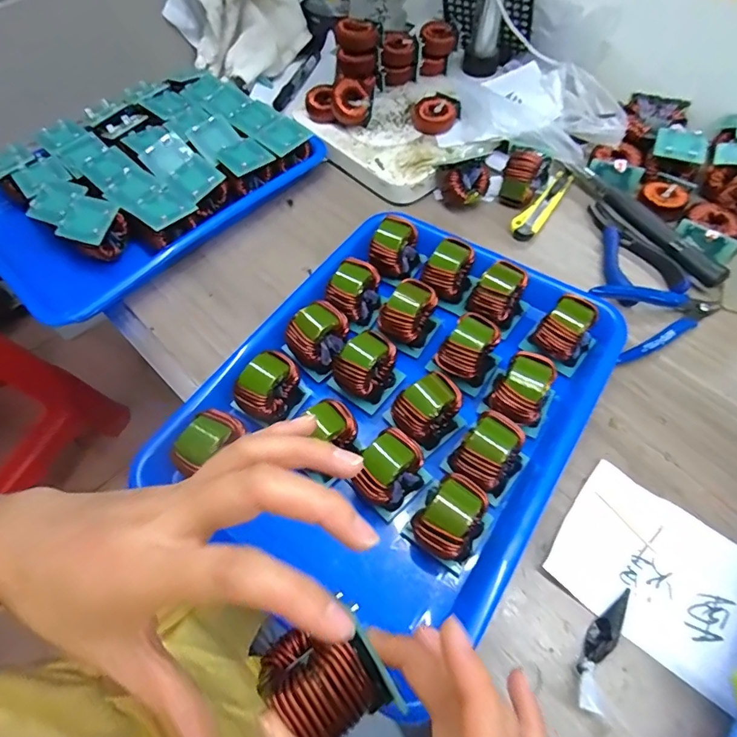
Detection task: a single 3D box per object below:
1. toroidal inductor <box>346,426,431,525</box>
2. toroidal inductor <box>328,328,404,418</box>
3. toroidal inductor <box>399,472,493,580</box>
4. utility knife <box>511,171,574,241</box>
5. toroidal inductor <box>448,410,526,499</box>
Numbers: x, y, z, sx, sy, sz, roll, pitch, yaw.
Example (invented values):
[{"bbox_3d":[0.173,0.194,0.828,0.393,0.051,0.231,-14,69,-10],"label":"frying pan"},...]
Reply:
[{"bbox_3d":[0.014,0.070,0.303,0.048,0.043,0.037,-39,65,-20],"label":"toroidal inductor"},{"bbox_3d":[-0.003,-0.002,0.347,0.044,0.044,0.048,38,67,22],"label":"toroidal inductor"},{"bbox_3d":[0.053,0.098,0.286,0.040,0.045,0.050,34,65,20],"label":"toroidal inductor"},{"bbox_3d":[0.181,-0.171,0.468,0.024,0.012,0.111,31,64,19],"label":"utility knife"},{"bbox_3d":[0.082,0.060,0.307,0.038,0.040,0.047,37,66,21],"label":"toroidal inductor"}]

